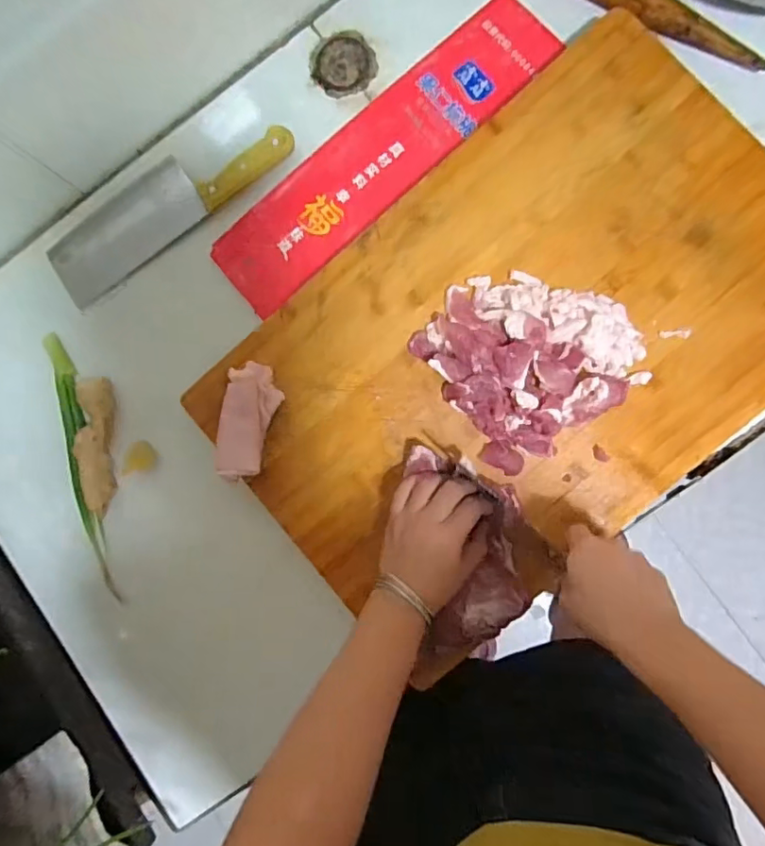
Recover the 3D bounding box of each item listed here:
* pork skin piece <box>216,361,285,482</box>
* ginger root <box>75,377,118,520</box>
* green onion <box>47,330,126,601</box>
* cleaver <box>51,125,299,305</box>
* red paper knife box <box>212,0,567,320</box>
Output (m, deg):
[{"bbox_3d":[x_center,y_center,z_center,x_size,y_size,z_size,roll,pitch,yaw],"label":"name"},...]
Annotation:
[{"bbox_3d":[-0.128,-0.001,0.522,0.051,0.028,0.111,9,89,6],"label":"pork skin piece"},{"bbox_3d":[-0.291,0.024,0.560,0.033,0.025,0.136,-2,88,6],"label":"ginger root"},{"bbox_3d":[-0.314,0.044,0.563,0.038,0.023,0.280,-11,87,5],"label":"green onion"},{"bbox_3d":[-0.226,-0.231,0.572,0.279,0.019,0.075,-33,86,4],"label":"cleaver"},{"bbox_3d":[0.000,-0.272,0.558,0.395,0.010,0.100,-39,85,3],"label":"red paper knife box"}]

